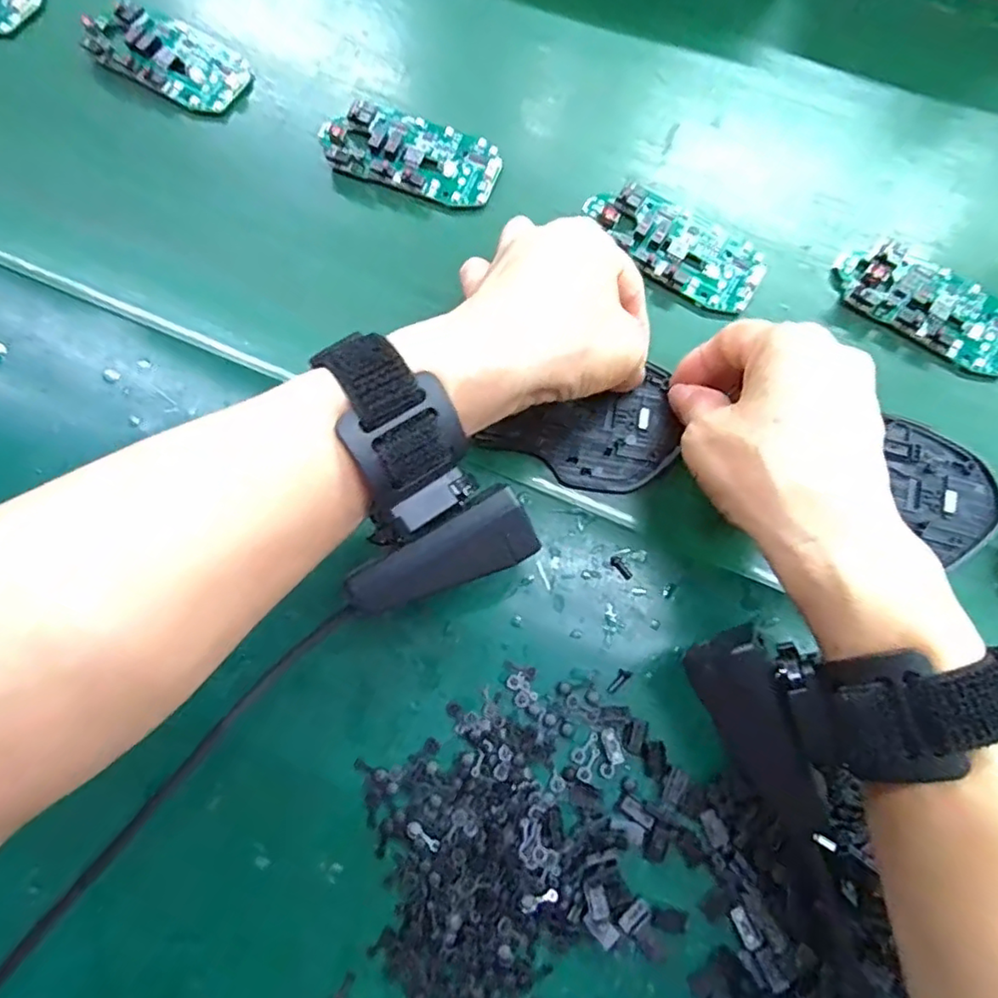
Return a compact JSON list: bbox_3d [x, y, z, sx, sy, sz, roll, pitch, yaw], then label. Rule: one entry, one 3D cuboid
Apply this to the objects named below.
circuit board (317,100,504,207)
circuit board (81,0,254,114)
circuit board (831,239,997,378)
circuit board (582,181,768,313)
[{"bbox_3d":[-0.047,-0.186,0.327,0.096,0.016,0.044,16,77,6],"label":"circuit board"},{"bbox_3d":[-0.181,-0.245,0.340,0.084,0.018,0.045,26,79,8],"label":"circuit board"},{"bbox_3d":[0.222,-0.100,0.315,0.097,0.015,0.044,31,79,9],"label":"circuit board"},{"bbox_3d":[0.091,-0.133,0.319,0.095,0.016,0.045,26,78,8],"label":"circuit board"}]

